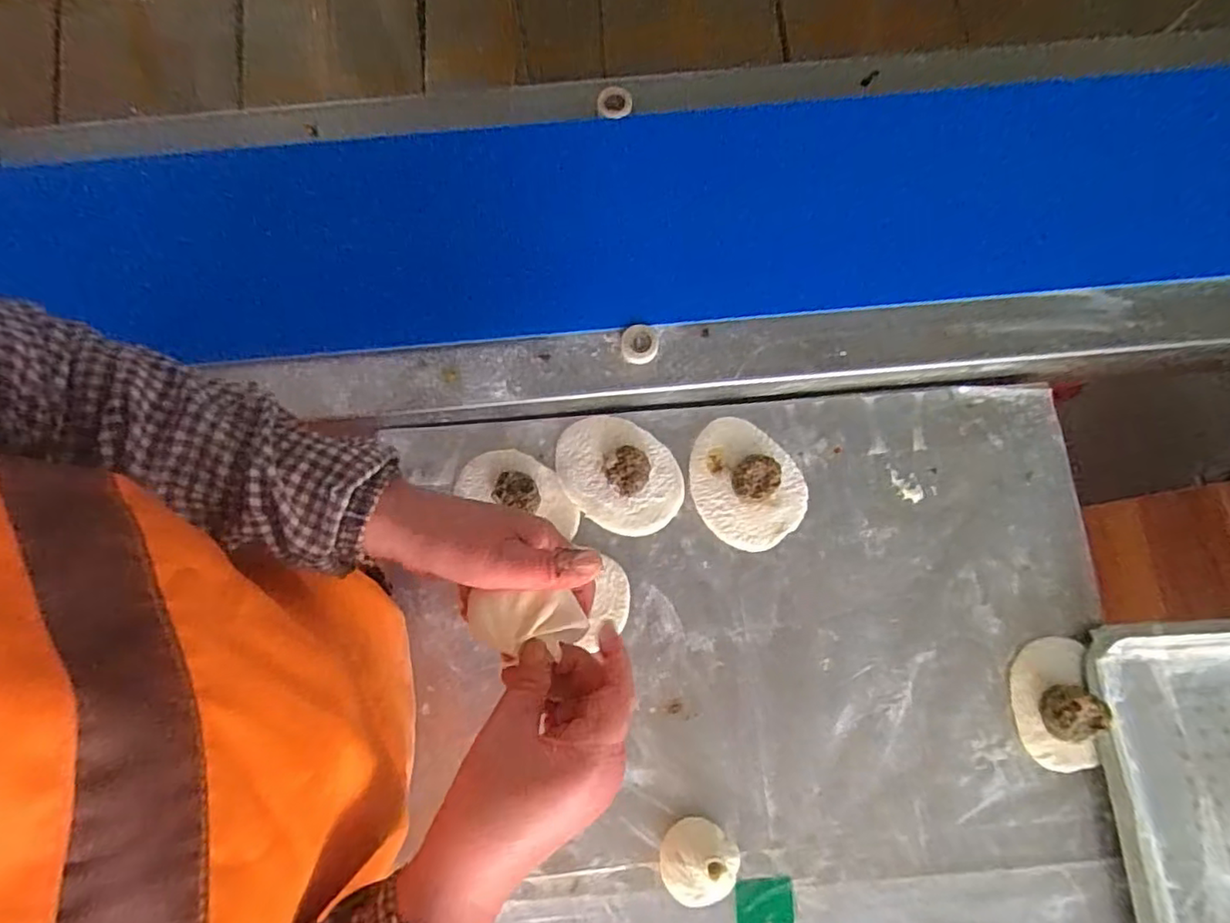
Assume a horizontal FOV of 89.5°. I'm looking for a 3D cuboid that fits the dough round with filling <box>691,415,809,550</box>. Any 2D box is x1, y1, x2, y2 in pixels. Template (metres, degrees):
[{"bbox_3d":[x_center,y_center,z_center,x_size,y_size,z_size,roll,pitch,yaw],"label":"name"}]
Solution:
[{"bbox_3d":[0.109,0.017,0.521,0.089,0.028,0.109,-38,81,-7],"label":"dough round with filling"}]

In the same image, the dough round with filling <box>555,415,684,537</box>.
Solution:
[{"bbox_3d":[0.004,0.009,0.521,0.086,0.029,0.110,-43,82,-7],"label":"dough round with filling"}]

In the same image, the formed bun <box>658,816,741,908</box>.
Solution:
[{"bbox_3d":[0.061,0.292,0.454,0.054,0.042,0.050,0,79,0],"label":"formed bun"}]

